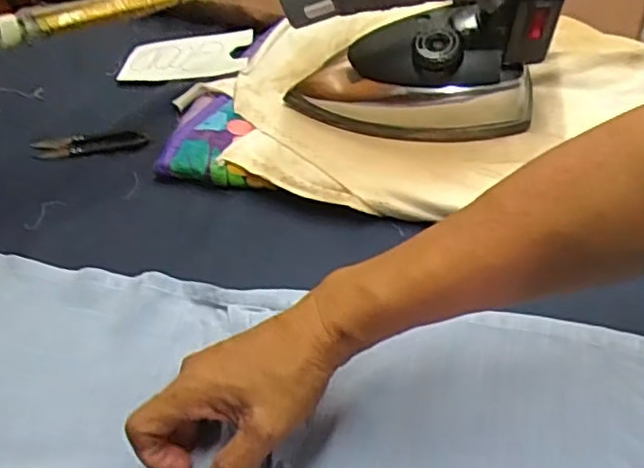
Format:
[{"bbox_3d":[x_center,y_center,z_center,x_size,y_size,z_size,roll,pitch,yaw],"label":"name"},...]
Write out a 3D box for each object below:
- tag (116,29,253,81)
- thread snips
[{"bbox_3d":[-0.133,-0.173,0.658,0.126,0.006,0.068,-4,50,6],"label":"tag"},{"bbox_3d":[-0.201,-0.079,0.584,0.099,0.006,0.027,-4,47,1],"label":"thread snips"}]

